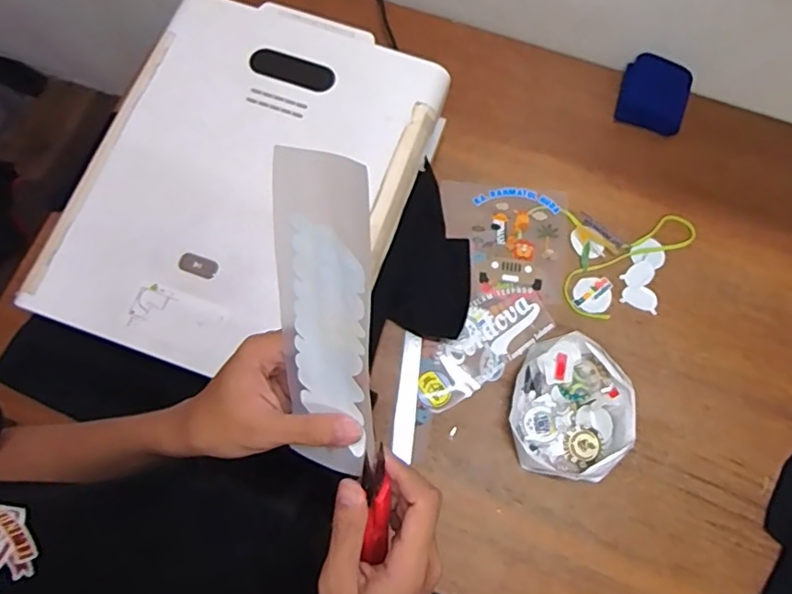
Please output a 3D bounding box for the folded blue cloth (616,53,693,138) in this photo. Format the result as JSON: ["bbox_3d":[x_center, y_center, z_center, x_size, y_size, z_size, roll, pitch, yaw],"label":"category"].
[{"bbox_3d":[0.448,-0.349,0.940,0.111,0.030,0.122,20,74,5],"label":"folded blue cloth"}]

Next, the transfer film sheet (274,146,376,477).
[{"bbox_3d":[-0.041,0.018,0.312,0.060,0.008,0.196,12,117,24],"label":"transfer film sheet"}]

